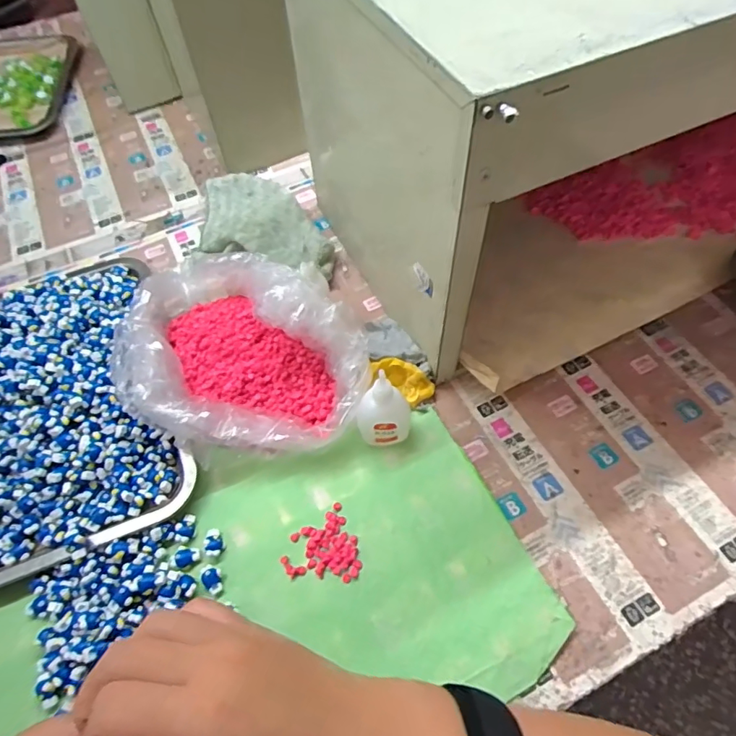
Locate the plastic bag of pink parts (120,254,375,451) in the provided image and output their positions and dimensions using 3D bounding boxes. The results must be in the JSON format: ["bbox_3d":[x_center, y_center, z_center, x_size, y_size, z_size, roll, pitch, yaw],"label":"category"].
[{"bbox_3d":[-0.127,-0.021,0.459,0.258,0.085,0.179,35,67,23],"label":"plastic bag of pink parts"}]

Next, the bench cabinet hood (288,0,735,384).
[{"bbox_3d":[0.259,-0.271,0.476,0.575,0.285,0.283,-24,60,-11],"label":"bench cabinet hood"}]

